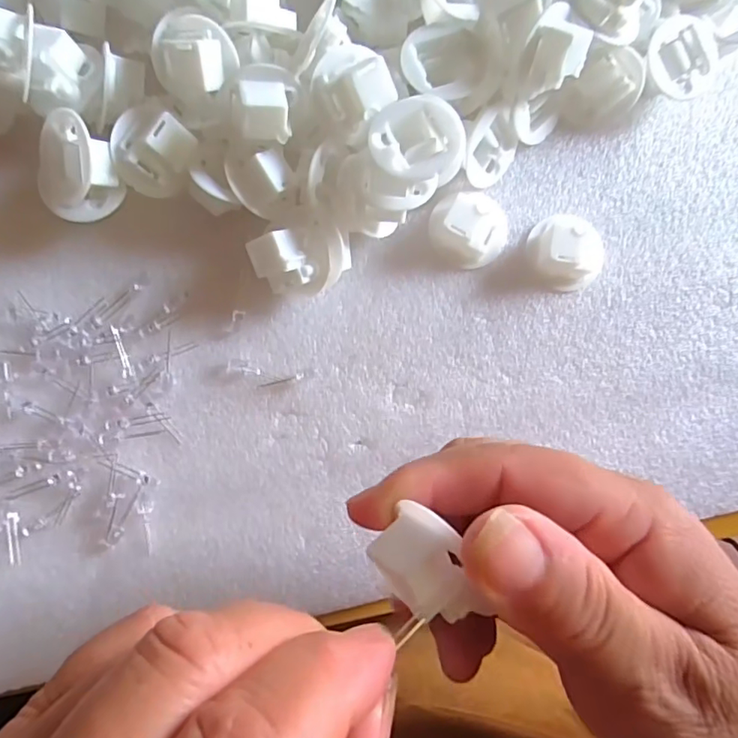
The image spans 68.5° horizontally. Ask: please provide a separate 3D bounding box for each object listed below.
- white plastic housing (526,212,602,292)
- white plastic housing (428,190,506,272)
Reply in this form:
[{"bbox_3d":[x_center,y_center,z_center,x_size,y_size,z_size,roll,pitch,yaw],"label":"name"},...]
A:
[{"bbox_3d":[0.086,-0.052,0.227,0.032,0.017,0.032,0,85,-3],"label":"white plastic housing"},{"bbox_3d":[0.043,-0.060,0.226,0.032,0.015,0.031,0,85,-3],"label":"white plastic housing"}]

